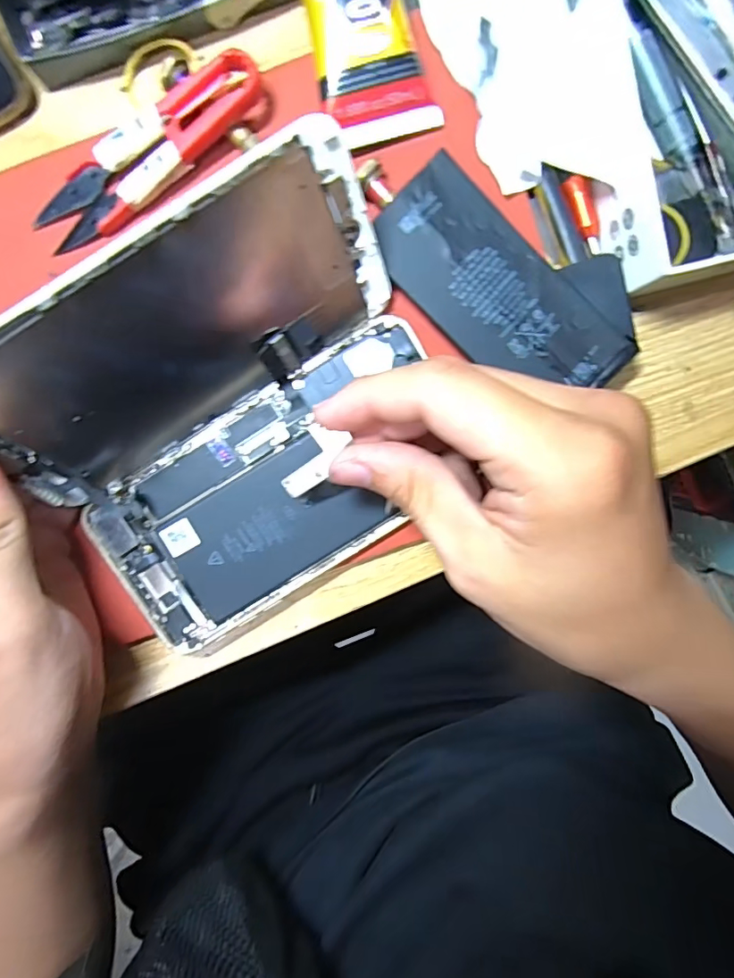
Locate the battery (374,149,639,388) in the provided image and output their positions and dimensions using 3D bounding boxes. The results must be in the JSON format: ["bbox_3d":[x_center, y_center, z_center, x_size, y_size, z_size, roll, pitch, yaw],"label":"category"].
[{"bbox_3d":[0.055,-0.079,0.193,0.105,0.007,0.055,28,94,-3],"label":"battery"}]

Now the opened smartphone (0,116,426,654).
[{"bbox_3d":[-0.045,-0.017,0.174,0.152,0.071,0.122,-32,95,2],"label":"opened smartphone"}]

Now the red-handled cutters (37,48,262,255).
[{"bbox_3d":[-0.081,-0.124,0.186,0.094,0.012,0.026,-33,95,2],"label":"red-handled cutters"}]

